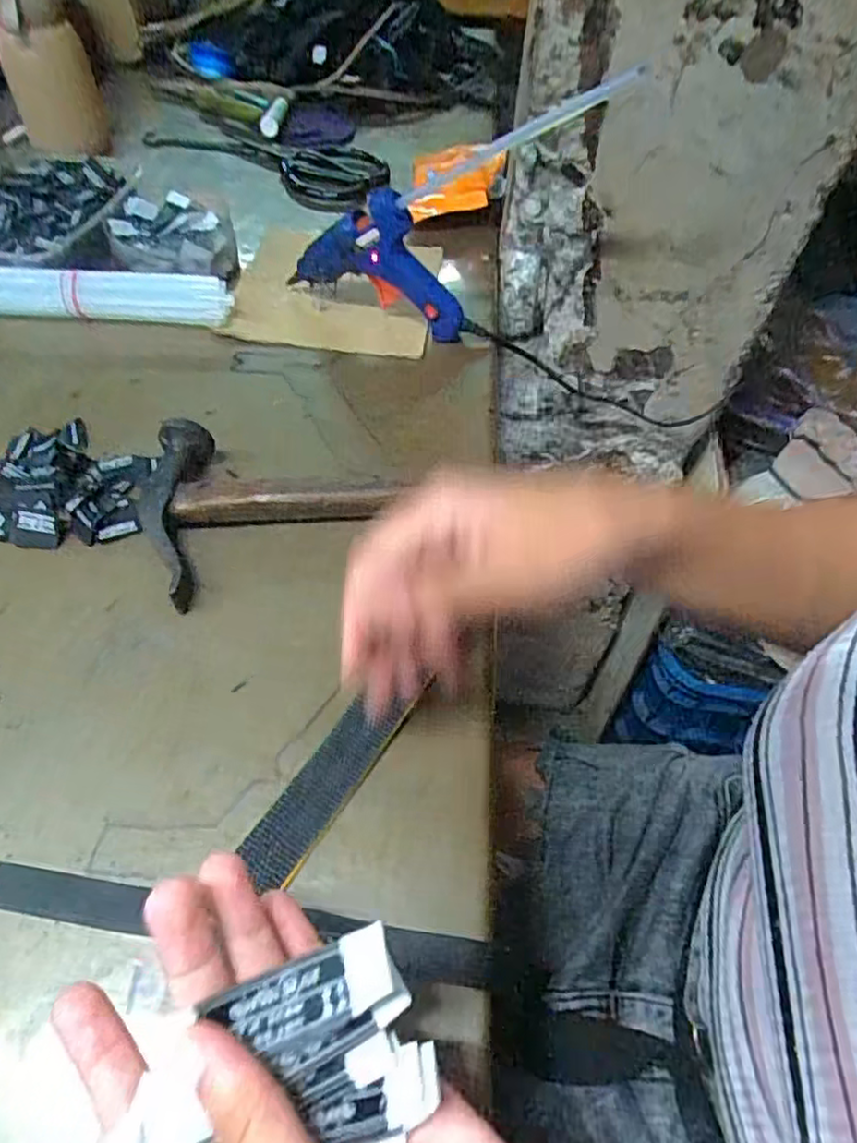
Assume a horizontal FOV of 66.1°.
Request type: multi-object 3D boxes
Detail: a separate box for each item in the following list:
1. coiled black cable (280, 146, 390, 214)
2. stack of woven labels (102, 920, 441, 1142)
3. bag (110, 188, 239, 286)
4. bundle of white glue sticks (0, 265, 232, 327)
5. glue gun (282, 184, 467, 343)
[{"bbox_3d":[-0.093,-0.391,0.652,0.101,0.020,0.105,2,52,-1],"label":"coiled black cable"},{"bbox_3d":[-0.041,0.133,0.172,0.080,0.018,0.046,-17,55,-15],"label":"stack of woven labels"},{"bbox_3d":[-0.205,-0.267,0.534,0.090,0.035,0.090,-12,54,-12],"label":"bag"},{"bbox_3d":[-0.240,-0.201,0.484,0.181,0.034,0.025,0,52,-3],"label":"bundle of white glue sticks"},{"bbox_3d":[-0.039,-0.226,0.481,0.133,0.094,0.025,13,53,7],"label":"glue gun"}]

